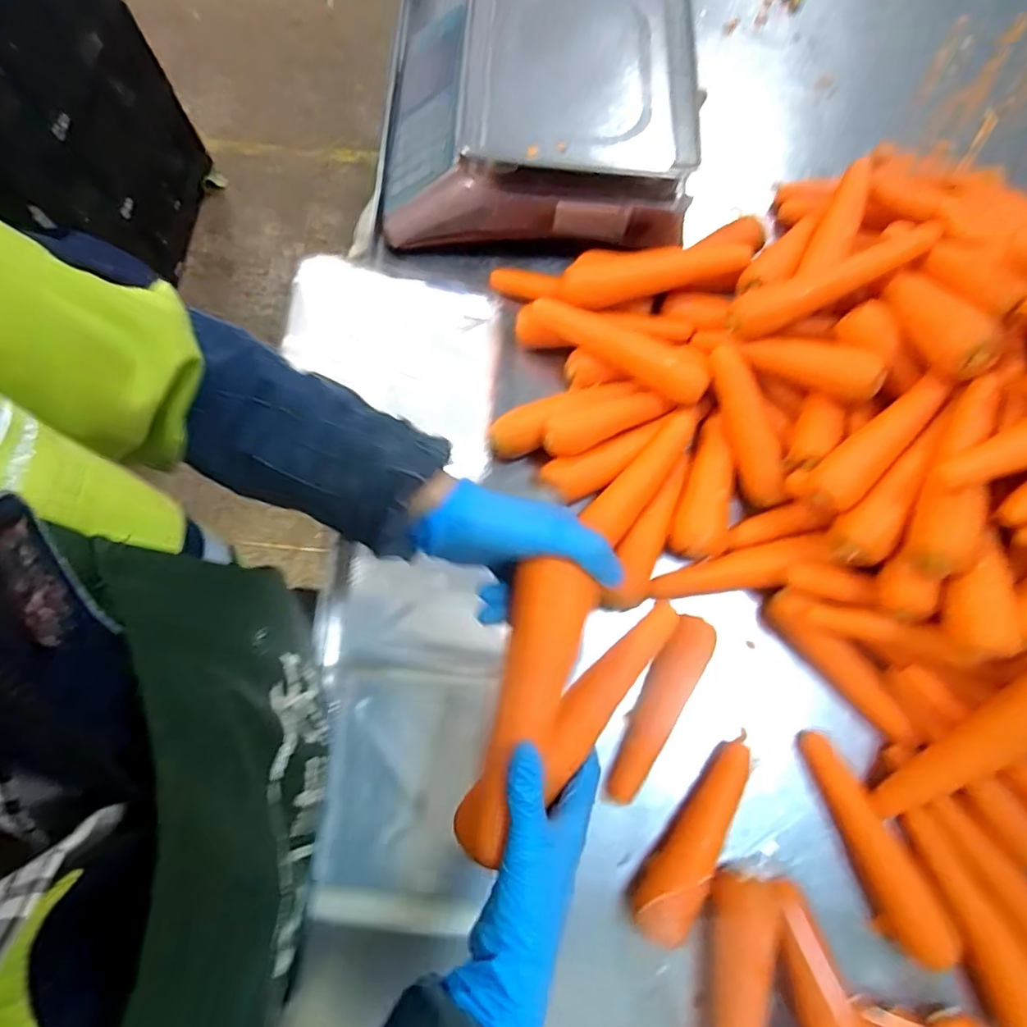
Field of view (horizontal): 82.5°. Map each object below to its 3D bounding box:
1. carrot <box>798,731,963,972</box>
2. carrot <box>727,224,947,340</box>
[{"bbox_3d":[0.294,0.274,0.485,0.042,0.043,0.173,-25,76,-7],"label":"carrot"},{"bbox_3d":[0.293,-0.212,0.542,0.186,0.037,0.041,-22,73,4],"label":"carrot"}]

